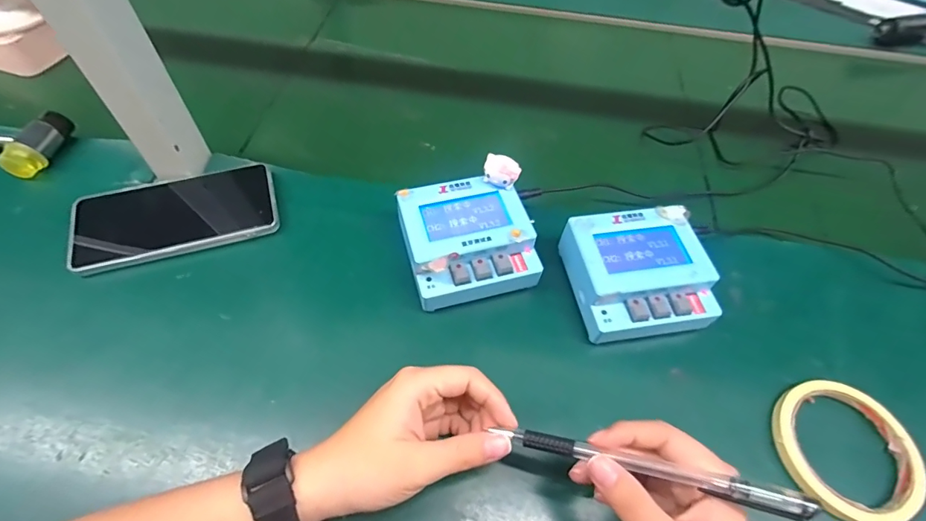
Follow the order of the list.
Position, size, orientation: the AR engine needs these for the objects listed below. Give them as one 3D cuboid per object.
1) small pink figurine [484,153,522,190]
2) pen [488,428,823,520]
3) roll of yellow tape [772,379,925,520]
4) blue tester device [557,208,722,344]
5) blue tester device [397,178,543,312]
[{"bbox_3d":[0.032,-0.074,0.365,0.029,0.023,0.017,31,59,17],"label":"small pink figurine"},{"bbox_3d":[0.096,0.109,0.228,0.146,0.008,0.011,7,54,20],"label":"pen"},{"bbox_3d":[0.269,0.133,0.304,0.090,0.013,0.092,2,56,-2],"label":"roll of yellow tape"},{"bbox_3d":[0.141,0.012,0.356,0.108,0.049,0.099,-4,56,-6],"label":"blue tester device"},{"bbox_3d":[0.004,-0.013,0.368,0.101,0.051,0.098,-11,57,-11],"label":"blue tester device"}]

